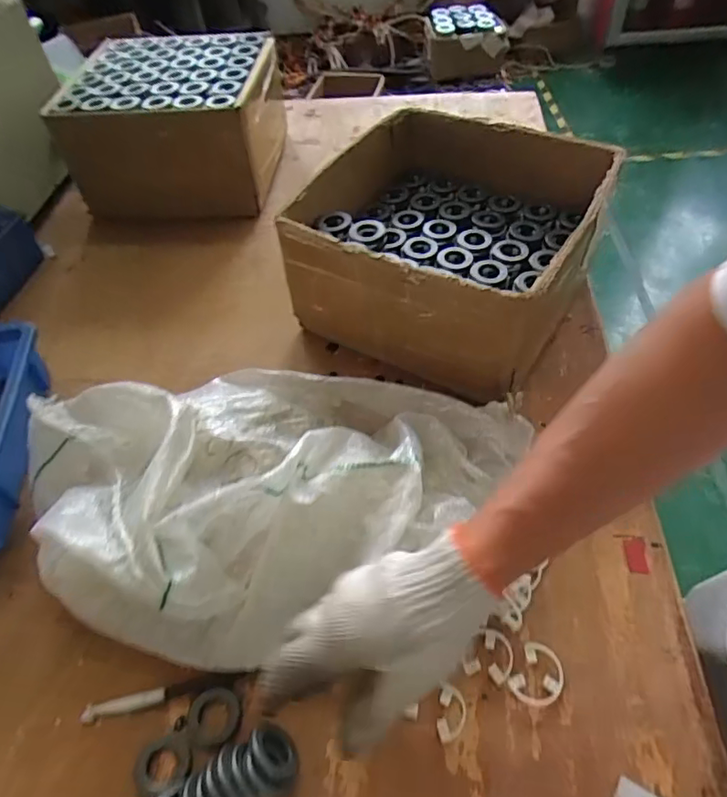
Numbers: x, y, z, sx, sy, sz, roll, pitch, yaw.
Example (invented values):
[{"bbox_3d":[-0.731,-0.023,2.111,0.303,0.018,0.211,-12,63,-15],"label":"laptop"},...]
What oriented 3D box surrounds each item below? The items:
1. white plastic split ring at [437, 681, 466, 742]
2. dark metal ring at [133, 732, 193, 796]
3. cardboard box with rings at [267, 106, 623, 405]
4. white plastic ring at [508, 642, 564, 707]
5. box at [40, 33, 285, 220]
[{"bbox_3d":[0.073,0.256,0.448,0.022,0.005,0.043,6,51,10],"label":"white plastic split ring"},{"bbox_3d":[-0.161,0.290,0.437,0.044,0.011,0.042,-2,50,3],"label":"dark metal ring"},{"bbox_3d":[0.108,-0.203,0.701,0.336,0.154,0.336,23,56,22],"label":"cardboard box with rings"},{"bbox_3d":[0.148,0.233,0.461,0.037,0.007,0.050,26,57,24],"label":"white plastic ring"},{"bbox_3d":[-0.327,-0.492,0.984,0.311,0.183,0.312,0,50,4],"label":"box"}]

